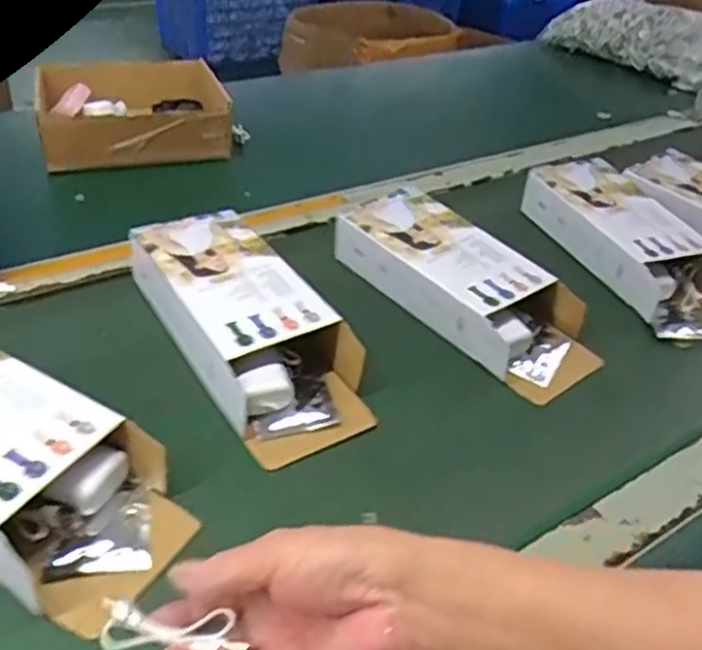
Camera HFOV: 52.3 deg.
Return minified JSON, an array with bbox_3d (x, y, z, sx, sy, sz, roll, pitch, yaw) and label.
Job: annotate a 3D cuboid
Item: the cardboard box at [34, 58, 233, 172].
[{"bbox_3d":[-0.262,-0.262,0.866,0.213,0.078,0.201,-8,38,-16],"label":"cardboard box"}]

